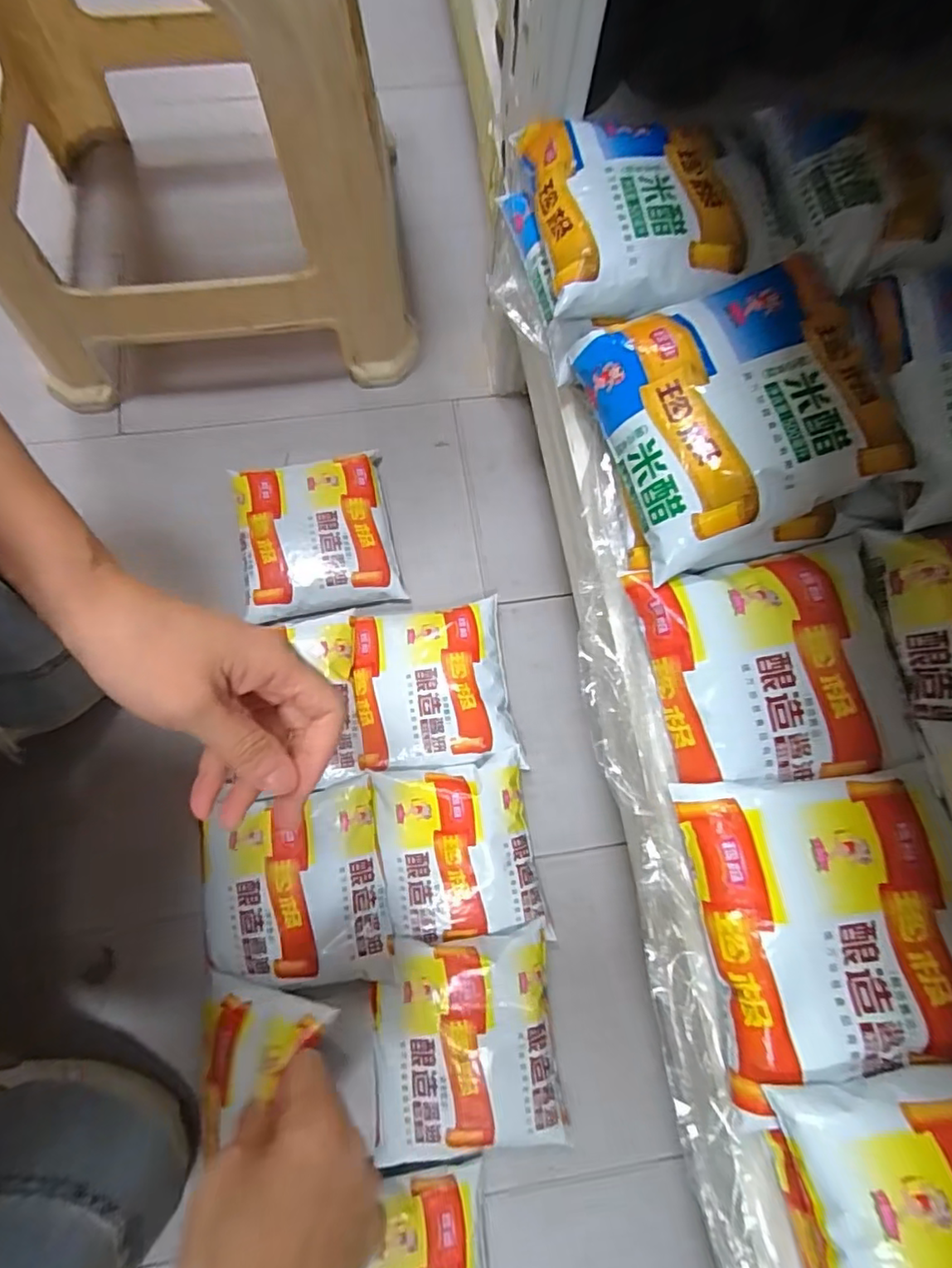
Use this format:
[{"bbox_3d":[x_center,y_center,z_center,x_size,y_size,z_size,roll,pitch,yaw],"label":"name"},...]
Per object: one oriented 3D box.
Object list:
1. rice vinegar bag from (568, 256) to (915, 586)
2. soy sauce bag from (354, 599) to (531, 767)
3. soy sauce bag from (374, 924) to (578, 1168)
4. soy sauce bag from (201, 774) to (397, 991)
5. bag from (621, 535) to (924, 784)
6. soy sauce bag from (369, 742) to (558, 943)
[{"bbox_3d":[0.127,-0.111,0.294,0.121,0.044,0.128,-18,76,-6],"label":"rice vinegar bag"},{"bbox_3d":[-0.034,0.041,0.475,0.117,0.035,0.123,-7,75,-4],"label":"soy sauce bag"},{"bbox_3d":[-0.008,0.275,0.410,0.121,0.039,0.129,-6,75,-3],"label":"soy sauce bag"},{"bbox_3d":[-0.127,0.180,0.430,0.126,0.028,0.129,-6,75,-4],"label":"soy sauce bag"},{"bbox_3d":[0.145,0.015,0.291,0.115,0.023,0.107,-9,75,-4],"label":"bag"},{"bbox_3d":[-0.014,0.158,0.442,0.108,0.042,0.121,-9,76,-4],"label":"soy sauce bag"}]

